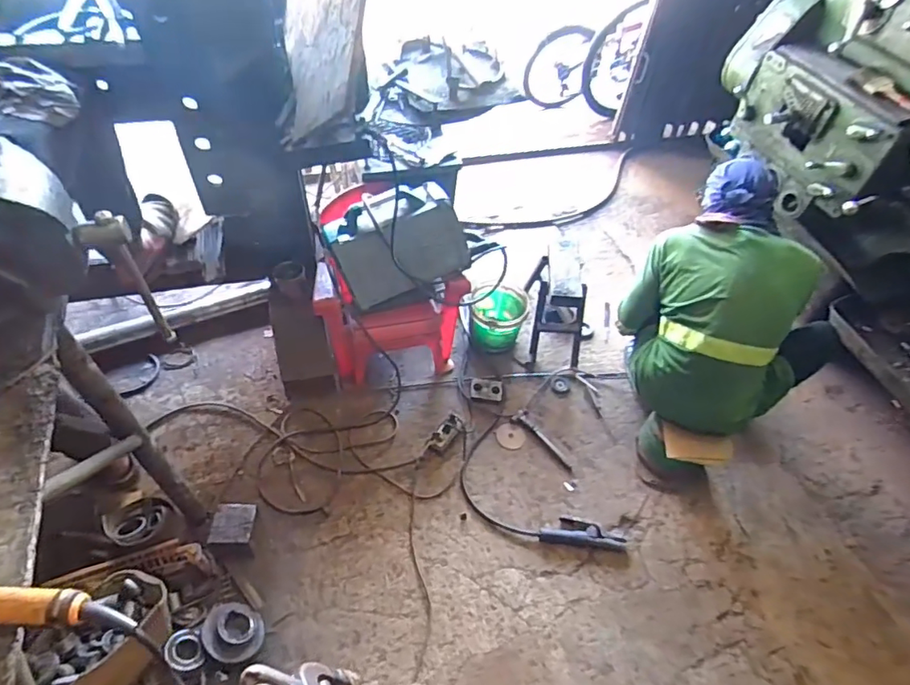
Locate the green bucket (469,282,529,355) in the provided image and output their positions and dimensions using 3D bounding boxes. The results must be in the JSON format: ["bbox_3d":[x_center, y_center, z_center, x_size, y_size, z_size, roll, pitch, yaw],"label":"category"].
[{"bbox_3d":[0.145,-0.086,1.891,0.184,0.191,0.207,24,54,15],"label":"green bucket"}]

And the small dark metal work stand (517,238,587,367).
[{"bbox_3d":[0.350,-0.129,1.881,0.194,0.302,0.338,6,50,1],"label":"small dark metal work stand"}]

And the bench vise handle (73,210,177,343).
[{"bbox_3d":[-0.456,-0.082,0.766,0.060,0.239,0.027,-27,57,-24],"label":"bench vise handle"}]

